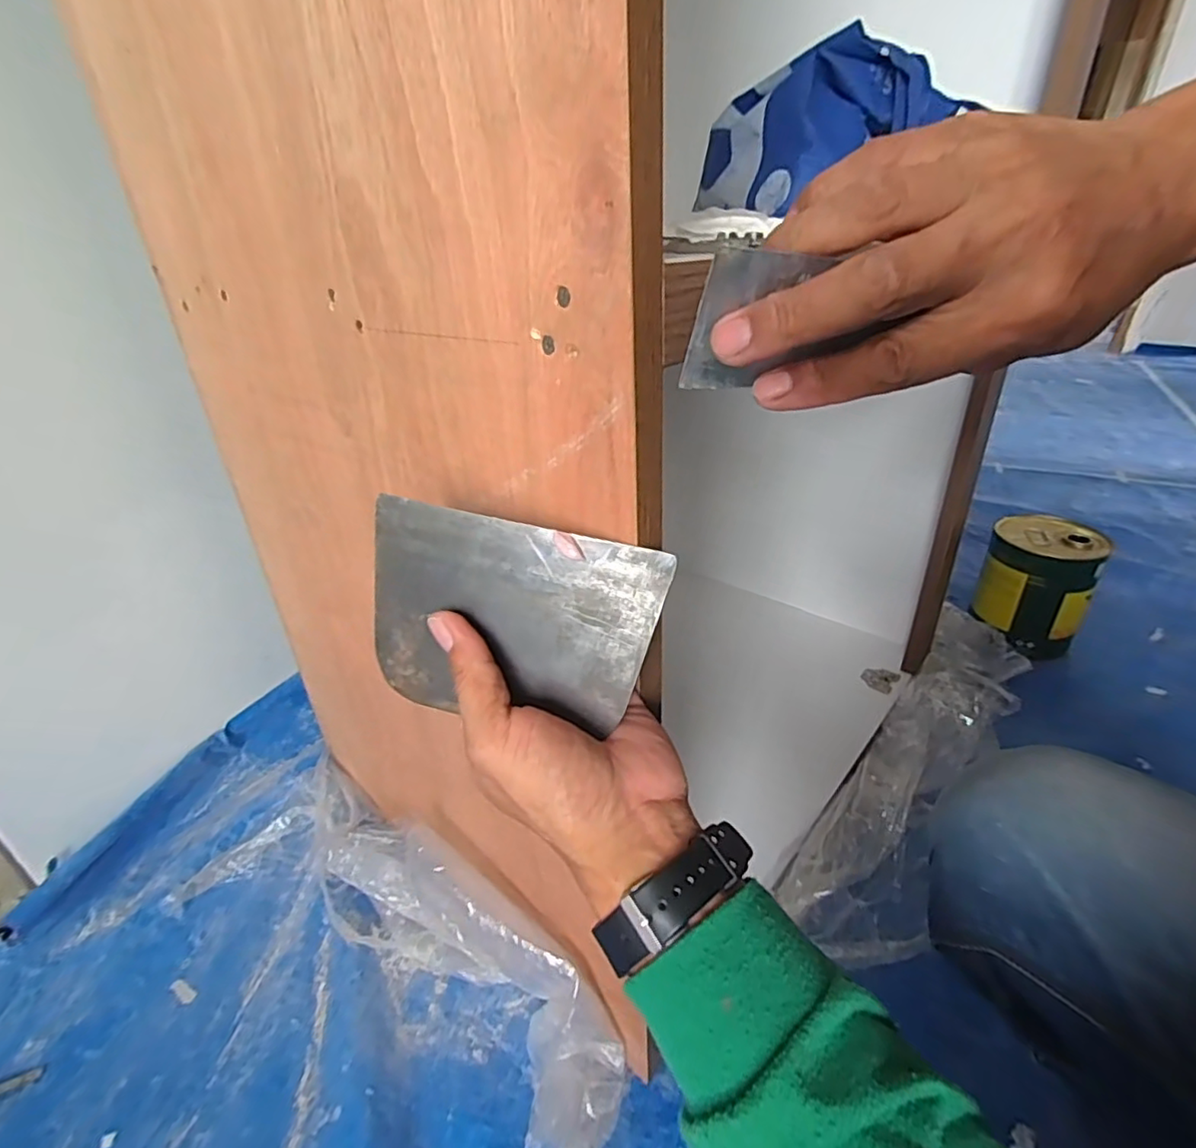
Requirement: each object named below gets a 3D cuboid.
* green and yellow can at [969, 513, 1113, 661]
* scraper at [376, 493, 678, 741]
[{"bbox_3d":[0.749,0.023,1.038,0.158,0.194,0.132,20,37,33],"label":"green and yellow can"},{"bbox_3d":[-0.043,0.022,0.288,0.138,0.093,0.004,12,8,9],"label":"scraper"}]

